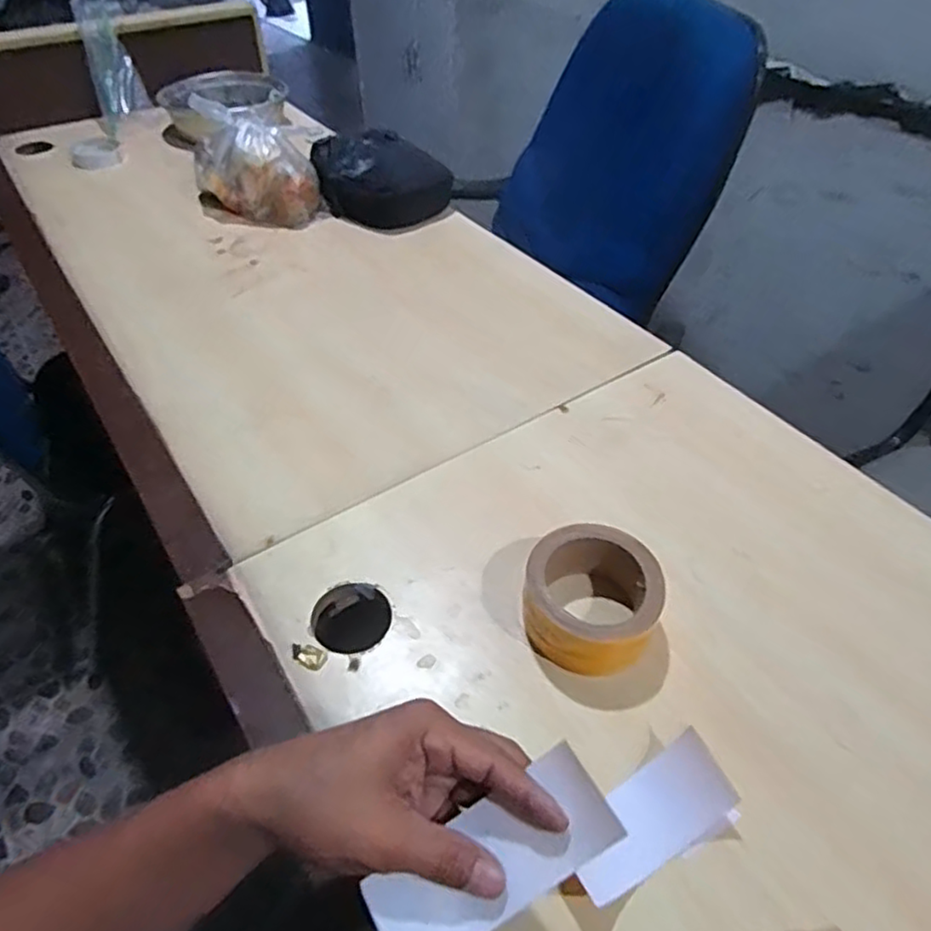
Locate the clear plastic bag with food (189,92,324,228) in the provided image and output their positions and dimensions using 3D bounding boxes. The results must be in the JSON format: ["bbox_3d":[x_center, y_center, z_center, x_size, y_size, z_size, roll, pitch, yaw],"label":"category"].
[{"bbox_3d":[-0.309,-0.446,0.983,0.193,0.148,0.100,14,47,14],"label":"clear plastic bag with food"}]

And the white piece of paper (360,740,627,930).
[{"bbox_3d":[0.014,0.190,0.321,0.118,0.025,0.049,-31,52,-13],"label":"white piece of paper"}]

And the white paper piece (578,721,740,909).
[{"bbox_3d":[0.113,0.217,0.411,0.108,0.026,0.048,-25,50,-22],"label":"white paper piece"}]

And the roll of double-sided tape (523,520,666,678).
[{"bbox_3d":[0.095,0.101,0.505,0.099,0.057,0.113,8,46,8],"label":"roll of double-sided tape"}]

